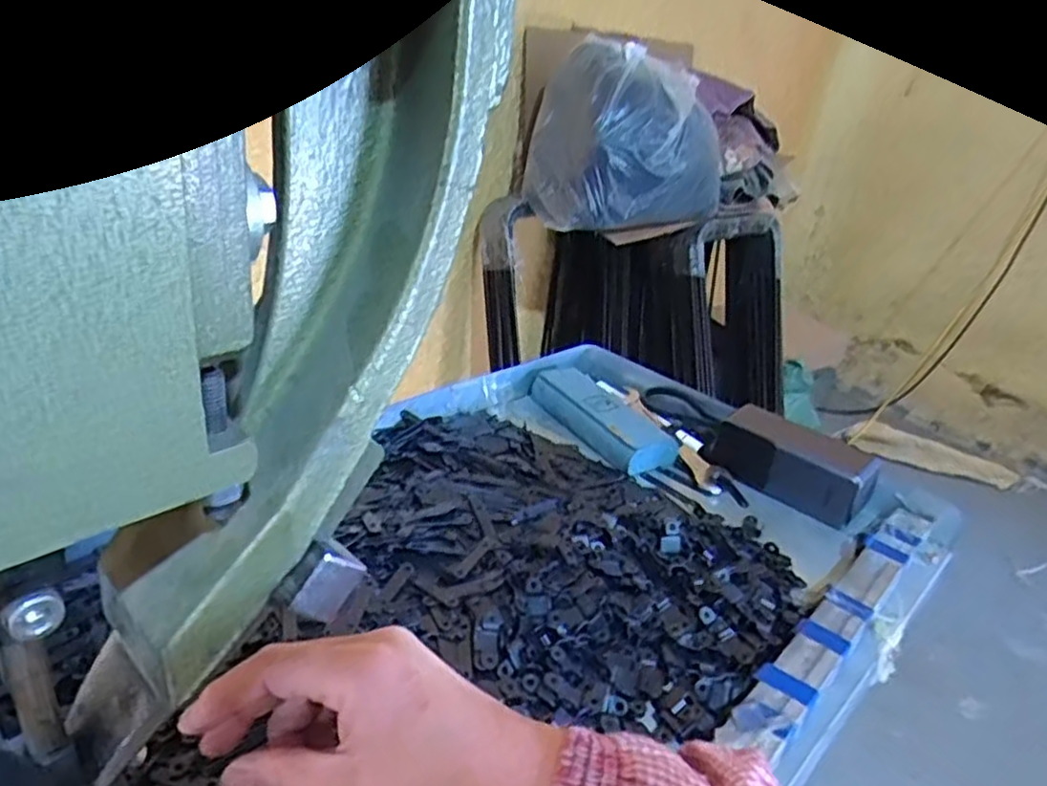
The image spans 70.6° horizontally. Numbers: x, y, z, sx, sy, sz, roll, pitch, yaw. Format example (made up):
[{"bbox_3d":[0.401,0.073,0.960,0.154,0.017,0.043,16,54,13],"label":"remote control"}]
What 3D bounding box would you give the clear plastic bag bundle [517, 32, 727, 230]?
[{"bbox_3d":[0.198,-0.482,1.409,0.382,0.308,0.236,12,27,5],"label":"clear plastic bag bundle"}]

